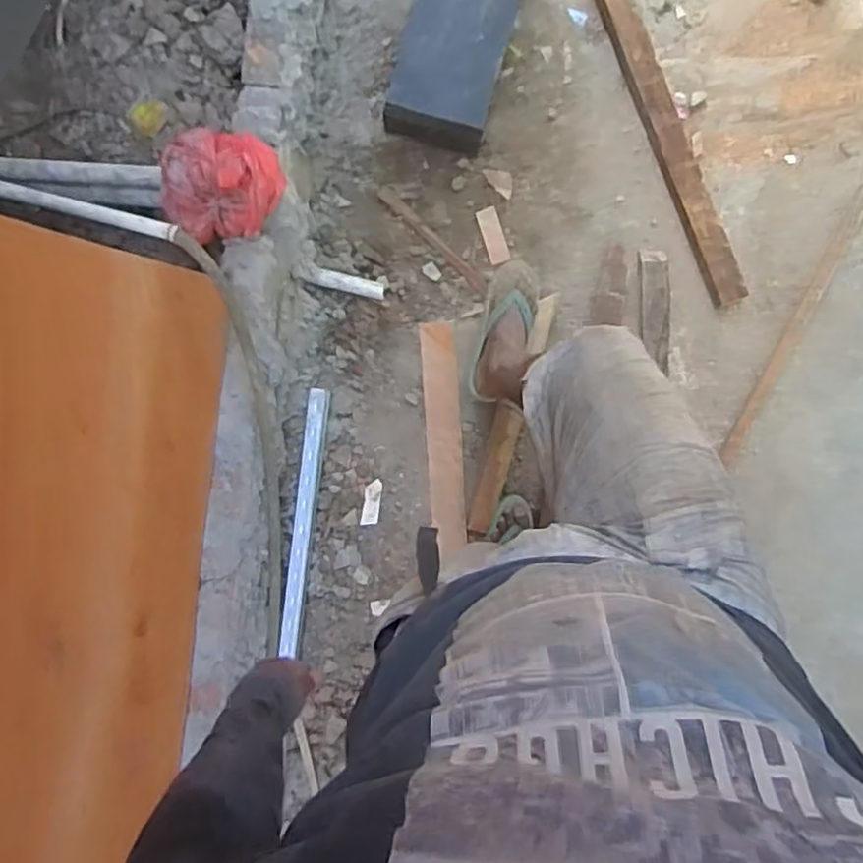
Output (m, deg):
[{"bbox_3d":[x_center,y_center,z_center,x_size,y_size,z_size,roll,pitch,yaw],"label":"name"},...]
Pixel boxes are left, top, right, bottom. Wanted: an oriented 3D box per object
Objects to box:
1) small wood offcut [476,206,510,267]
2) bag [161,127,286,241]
[{"bbox_3d":[0.130,-0.409,1.462,0.043,0.013,0.120,-18,91,5],"label":"small wood offcut"},{"bbox_3d":[-0.340,-0.404,1.126,0.189,0.105,0.171,-8,92,5],"label":"bag"}]

